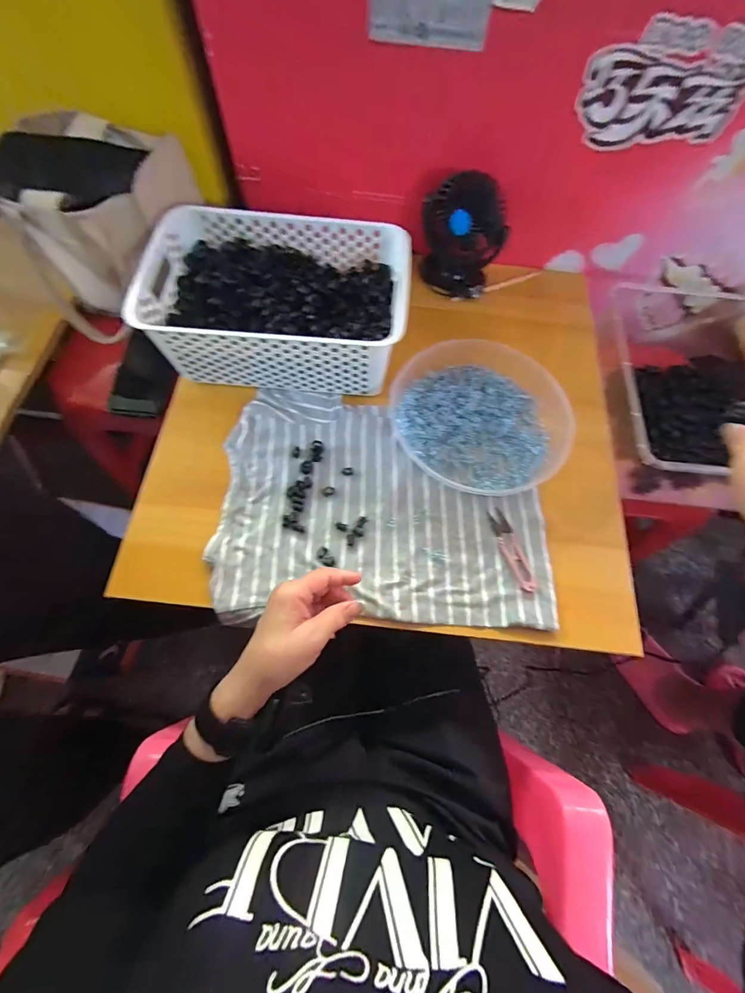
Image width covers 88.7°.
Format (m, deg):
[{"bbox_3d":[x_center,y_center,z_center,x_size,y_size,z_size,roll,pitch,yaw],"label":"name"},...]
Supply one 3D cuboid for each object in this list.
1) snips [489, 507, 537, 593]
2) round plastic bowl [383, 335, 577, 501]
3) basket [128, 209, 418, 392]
[{"bbox_3d":[0.164,0.060,0.448,0.022,0.008,0.105,-13,69,-8],"label":"snips"},{"bbox_3d":[0.133,-0.103,0.492,0.206,0.047,0.208,1,68,-2],"label":"round plastic bowl"},{"bbox_3d":[-0.119,-0.249,0.501,0.293,0.110,0.201,3,68,-2],"label":"basket"}]

